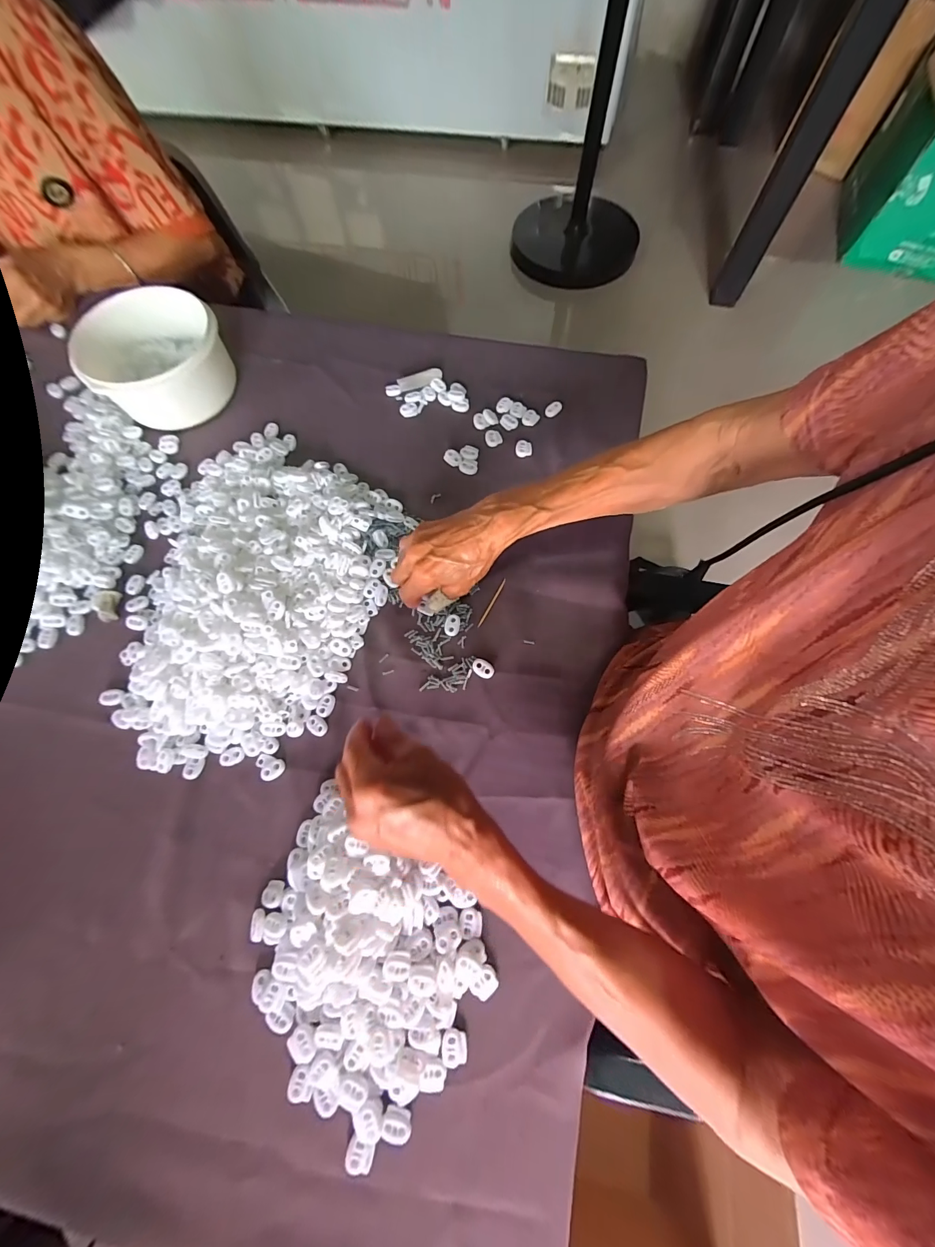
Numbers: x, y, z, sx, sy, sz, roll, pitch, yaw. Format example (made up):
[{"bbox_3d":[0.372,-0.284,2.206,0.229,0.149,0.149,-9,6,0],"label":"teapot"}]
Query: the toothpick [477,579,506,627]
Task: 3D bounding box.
[{"bbox_3d":[0.026,-0.022,0.432,0.004,0.009,0.059,30,73,9],"label":"toothpick"}]

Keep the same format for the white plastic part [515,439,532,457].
[{"bbox_3d":[0.069,-0.216,0.498,0.020,0.005,0.020,6,71,1],"label":"white plastic part"}]

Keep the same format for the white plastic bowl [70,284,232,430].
[{"bbox_3d":[-0.375,-0.319,0.496,0.157,0.074,0.137,-17,72,-7],"label":"white plastic bowl"}]

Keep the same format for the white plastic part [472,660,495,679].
[{"bbox_3d":[0.016,0.045,0.403,0.022,0.004,0.015,26,73,8],"label":"white plastic part"}]

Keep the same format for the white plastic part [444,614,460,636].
[{"bbox_3d":[-0.016,0.002,0.424,0.016,0.005,0.023,6,71,1],"label":"white plastic part"}]

